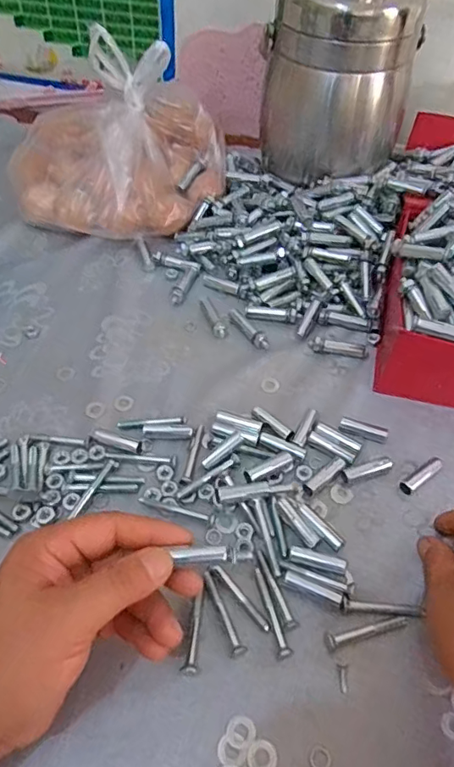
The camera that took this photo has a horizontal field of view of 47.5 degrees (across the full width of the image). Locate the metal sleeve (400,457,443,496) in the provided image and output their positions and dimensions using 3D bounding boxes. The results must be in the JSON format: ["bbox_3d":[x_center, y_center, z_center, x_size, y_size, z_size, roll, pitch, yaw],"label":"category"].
[{"bbox_3d":[0.150,0.071,0.398,0.041,0.009,0.011,-30,58,-22],"label":"metal sleeve"}]

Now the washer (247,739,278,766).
[{"bbox_3d":[0.020,0.207,0.286,0.016,0.004,0.016,1,52,-1],"label":"washer"}]

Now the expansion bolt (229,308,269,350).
[{"bbox_3d":[0.020,-0.054,0.493,0.014,0.008,0.058,-25,56,-19],"label":"expansion bolt"}]

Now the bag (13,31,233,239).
[{"bbox_3d":[-0.123,-0.257,0.565,0.246,0.155,0.159,-5,52,-5],"label":"bag"}]

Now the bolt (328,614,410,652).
[{"bbox_3d":[0.090,0.157,0.327,0.056,0.008,0.009,-11,53,-10],"label":"bolt"}]

